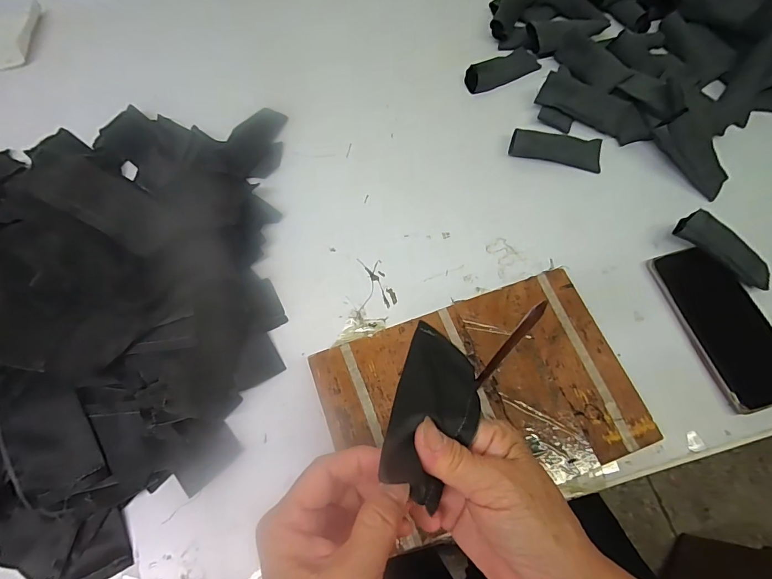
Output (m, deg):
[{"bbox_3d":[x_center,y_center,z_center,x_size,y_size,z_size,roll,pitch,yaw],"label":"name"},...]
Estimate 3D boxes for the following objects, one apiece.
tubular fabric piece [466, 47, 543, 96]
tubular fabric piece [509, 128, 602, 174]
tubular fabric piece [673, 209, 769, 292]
[{"bbox_3d":[0.153,-0.289,0.518,0.106,0.020,0.037,-31,69,-11],"label":"tubular fabric piece"},{"bbox_3d":[0.200,-0.168,0.466,0.103,0.014,0.037,14,68,8],"label":"tubular fabric piece"},{"bbox_3d":[0.342,-0.040,0.400,0.100,0.018,0.035,36,71,-3],"label":"tubular fabric piece"}]

